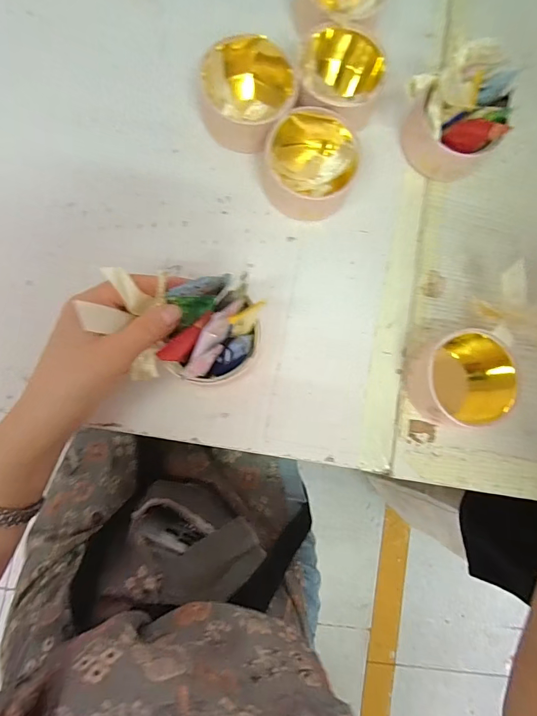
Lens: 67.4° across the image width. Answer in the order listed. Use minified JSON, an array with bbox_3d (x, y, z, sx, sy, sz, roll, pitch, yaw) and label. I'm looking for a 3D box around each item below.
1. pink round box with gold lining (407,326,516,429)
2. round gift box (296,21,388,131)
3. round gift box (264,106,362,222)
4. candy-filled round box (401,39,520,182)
[{"bbox_3d":[0.177,0.020,0.358,0.091,0.040,0.086,1,84,-7],"label":"pink round box with gold lining"},{"bbox_3d":[0.066,-0.256,0.368,0.077,0.040,0.075,1,84,-7],"label":"round gift box"},{"bbox_3d":[0.037,-0.173,0.365,0.081,0.040,0.095,22,82,-4],"label":"round gift box"},{"bbox_3d":[0.176,-0.219,0.368,0.085,0.077,0.082,1,84,-7],"label":"candy-filled round box"}]

